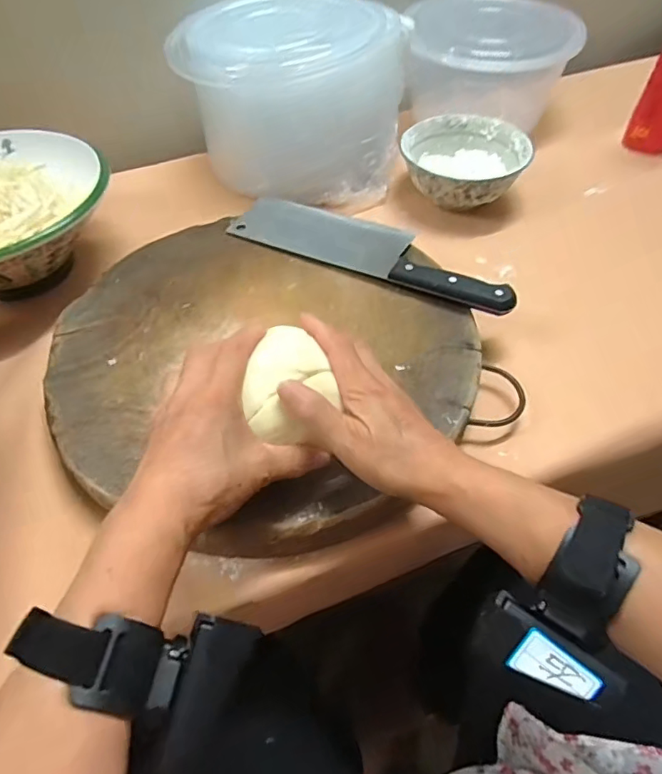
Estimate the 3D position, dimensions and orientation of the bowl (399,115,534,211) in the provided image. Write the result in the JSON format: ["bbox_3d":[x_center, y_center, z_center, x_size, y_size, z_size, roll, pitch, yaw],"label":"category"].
[{"bbox_3d":[0.154,-0.259,0.614,0.136,0.061,0.137,-1,52,2],"label":"bowl"}]

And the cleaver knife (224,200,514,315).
[{"bbox_3d":[0.037,-0.138,0.502,0.286,0.017,0.072,22,56,18],"label":"cleaver knife"}]

